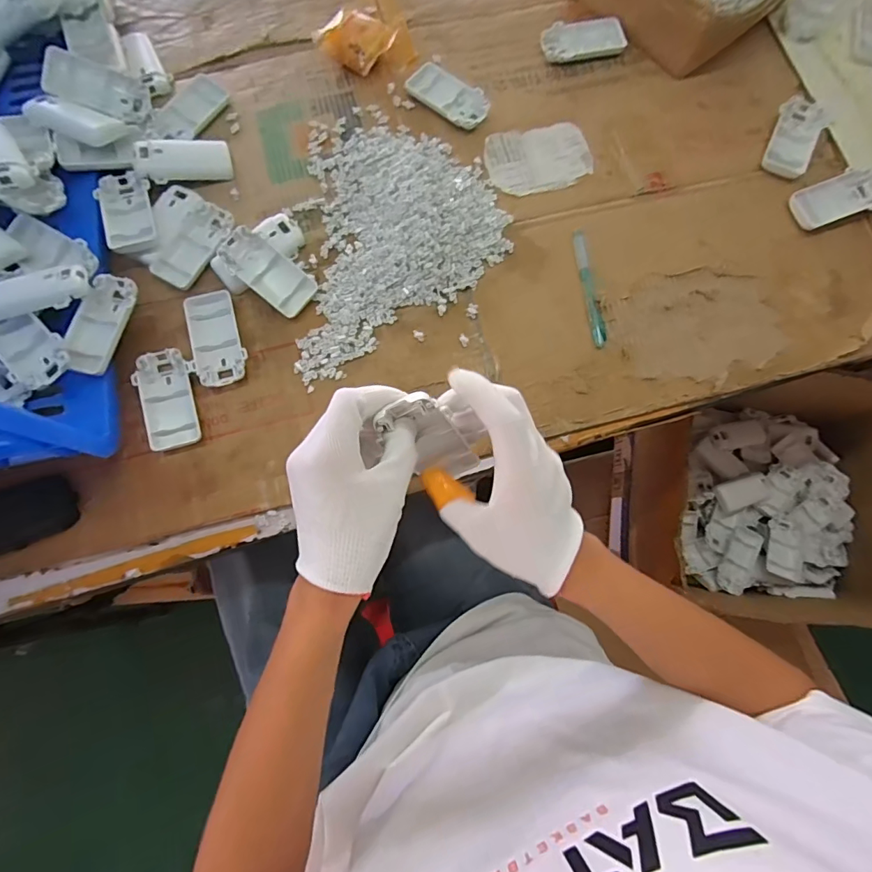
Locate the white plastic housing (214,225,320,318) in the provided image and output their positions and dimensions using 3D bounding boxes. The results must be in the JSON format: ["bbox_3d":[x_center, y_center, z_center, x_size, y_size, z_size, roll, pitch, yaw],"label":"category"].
[{"bbox_3d":[-0.170,-0.167,0.473,0.097,0.010,0.046,40,83,-5],"label":"white plastic housing"}]

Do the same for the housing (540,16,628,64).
[{"bbox_3d":[0.172,-0.469,0.557,0.096,0.016,0.046,-7,79,0],"label":"housing"}]

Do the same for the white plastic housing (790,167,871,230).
[{"bbox_3d":[0.436,-0.258,0.510,0.097,0.010,0.049,-22,80,-3],"label":"white plastic housing"}]

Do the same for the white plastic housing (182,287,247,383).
[{"bbox_3d":[-0.220,-0.096,0.470,0.052,0.014,0.095,-12,79,-1],"label":"white plastic housing"}]

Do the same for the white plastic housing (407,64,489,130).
[{"bbox_3d":[0.013,-0.387,0.539,0.097,0.015,0.051,38,82,8],"label":"white plastic housing"}]

